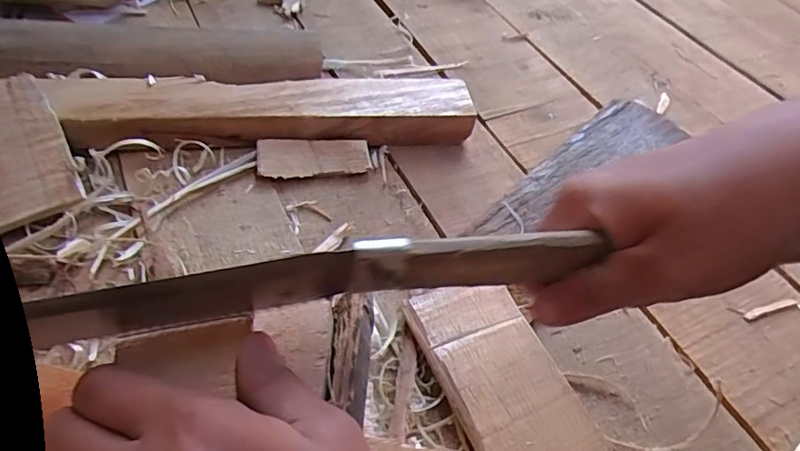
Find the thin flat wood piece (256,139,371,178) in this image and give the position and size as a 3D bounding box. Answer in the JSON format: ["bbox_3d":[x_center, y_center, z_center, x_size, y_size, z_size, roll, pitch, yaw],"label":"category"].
[{"bbox_3d":[-0.062,-0.048,0.405,0.078,0.014,0.030,-4,48,-10],"label":"thin flat wood piece"}]

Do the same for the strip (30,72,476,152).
[{"bbox_3d":[-0.096,-0.084,0.418,0.294,0.033,0.055,-2,48,-9],"label":"strip"}]

